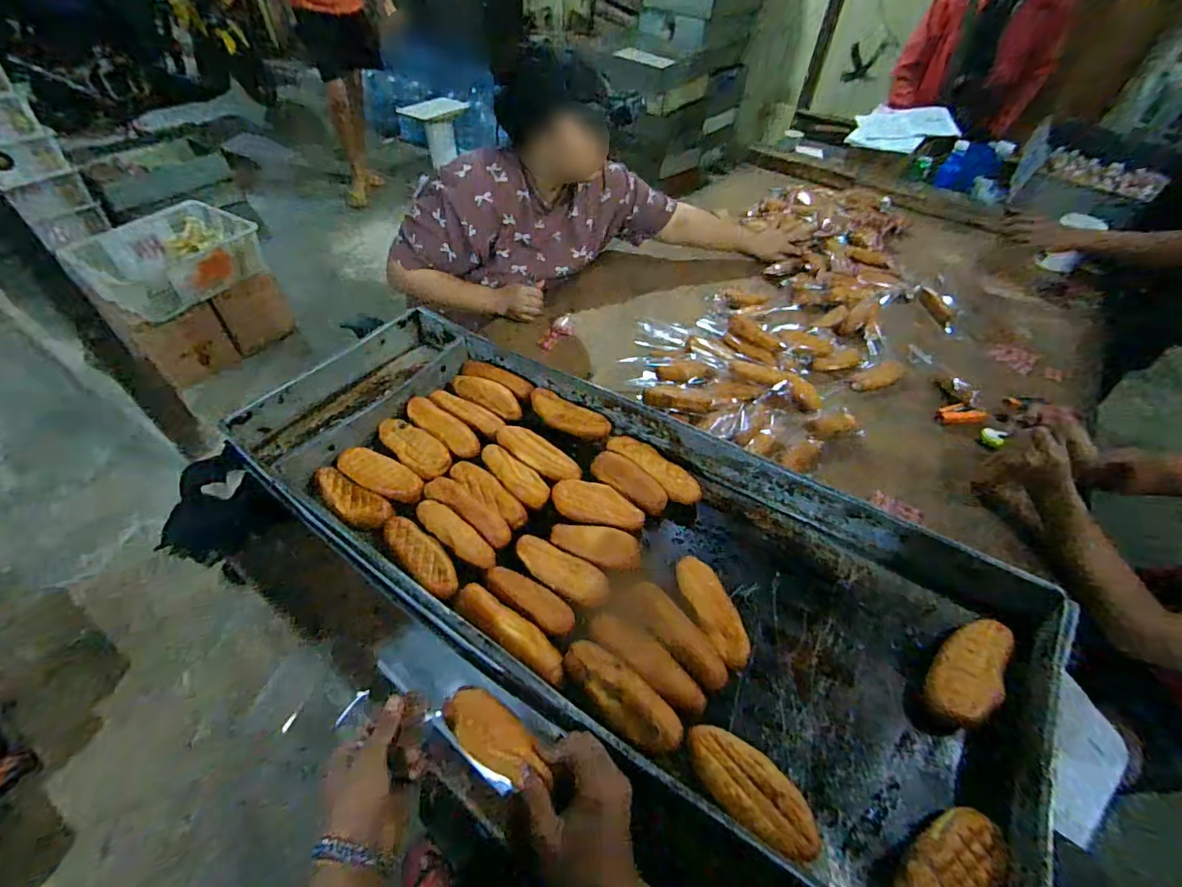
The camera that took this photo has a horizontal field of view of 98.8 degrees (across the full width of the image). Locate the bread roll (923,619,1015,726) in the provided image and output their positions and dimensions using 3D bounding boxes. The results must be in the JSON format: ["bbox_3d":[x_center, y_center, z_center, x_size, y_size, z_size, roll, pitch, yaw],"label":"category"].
[{"bbox_3d":[0.373,0.221,0.498,0.114,0.031,0.050,-32,58,-27],"label":"bread roll"}]

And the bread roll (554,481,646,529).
[{"bbox_3d":[0.008,0.079,0.645,0.121,0.028,0.045,15,50,9],"label":"bread roll"}]

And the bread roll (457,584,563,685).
[{"bbox_3d":[-0.085,0.190,0.518,0.139,0.028,0.034,31,54,22],"label":"bread roll"}]

